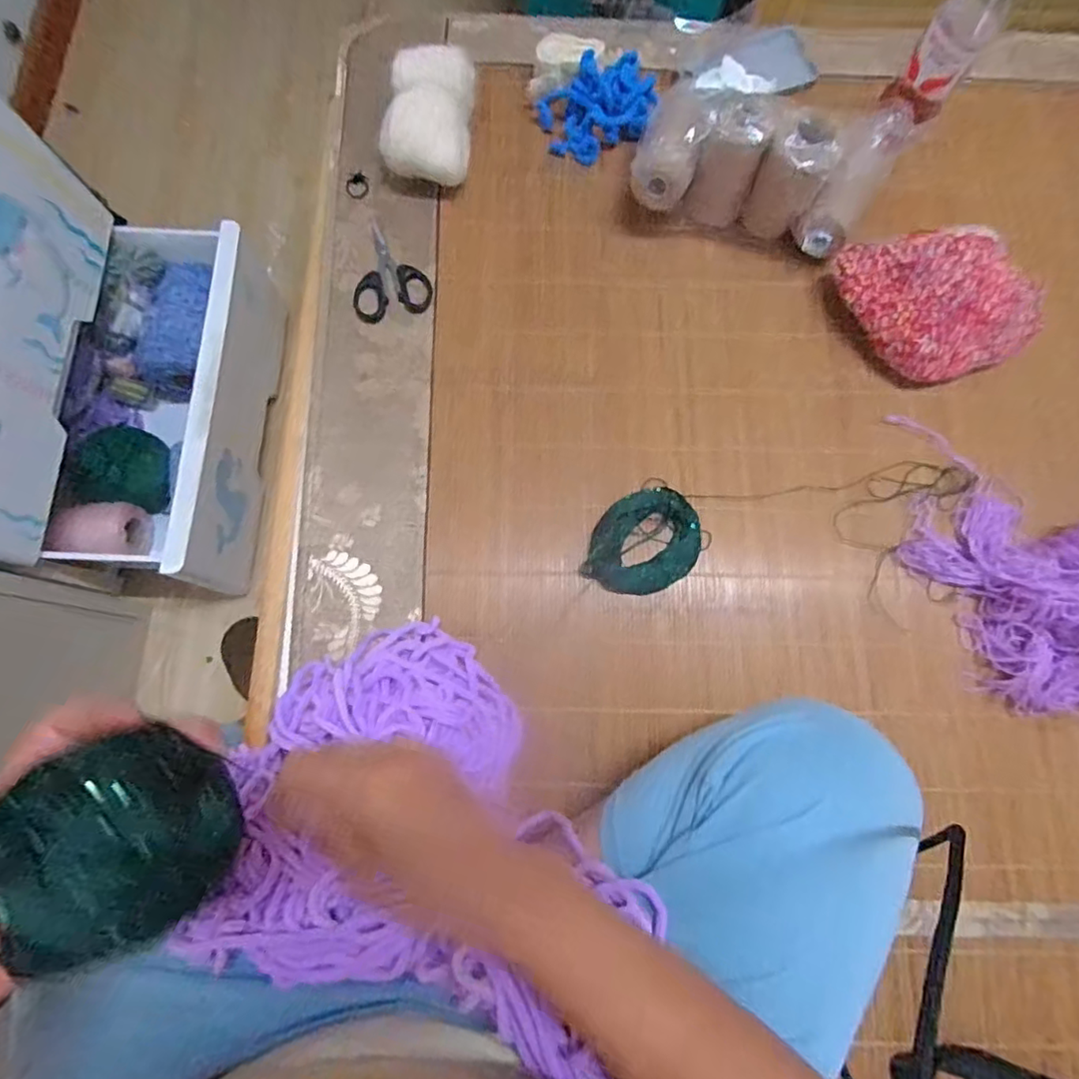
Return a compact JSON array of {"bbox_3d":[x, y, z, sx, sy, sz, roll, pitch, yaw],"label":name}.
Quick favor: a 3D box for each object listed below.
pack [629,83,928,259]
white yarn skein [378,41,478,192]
[{"bbox_3d":[0.203,-0.336,0.554,0.223,0.109,0.074,16,78,5],"label":"pack"},{"bbox_3d":[-0.106,-0.414,0.591,0.074,0.081,0.118,10,76,2],"label":"white yarn skein"}]

